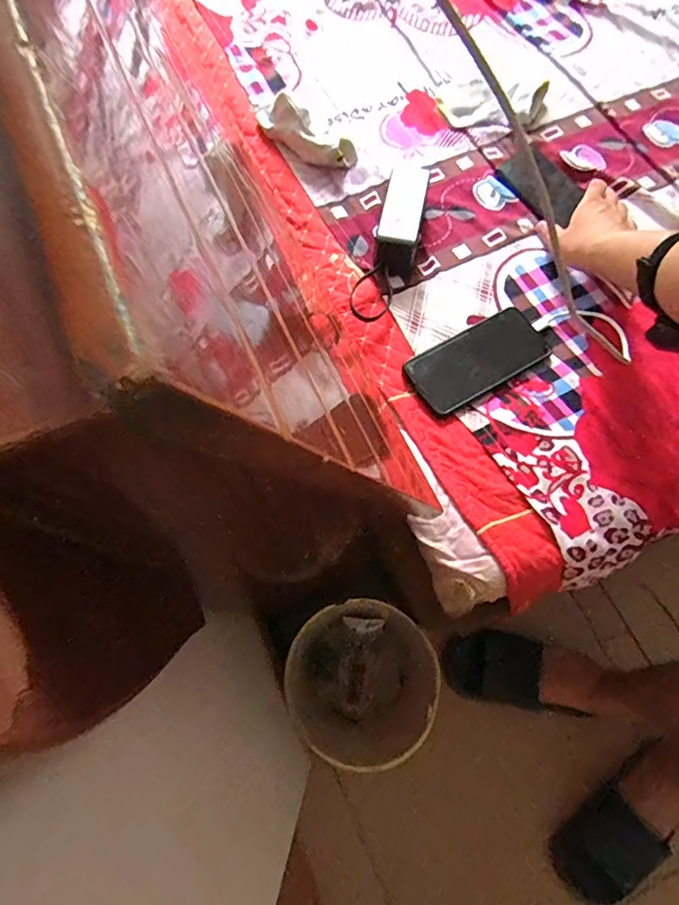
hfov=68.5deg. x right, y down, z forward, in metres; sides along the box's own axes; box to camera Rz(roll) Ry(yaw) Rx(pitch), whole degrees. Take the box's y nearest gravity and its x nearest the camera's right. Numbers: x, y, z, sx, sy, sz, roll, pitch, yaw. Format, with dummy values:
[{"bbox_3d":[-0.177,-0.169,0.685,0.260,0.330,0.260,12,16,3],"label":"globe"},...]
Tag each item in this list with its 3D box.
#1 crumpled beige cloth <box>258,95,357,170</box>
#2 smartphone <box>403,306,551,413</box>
[{"bbox_3d":[-0.047,-0.424,0.660,0.148,0.052,0.043,31,73,11],"label":"crumpled beige cloth"},{"bbox_3d":[0.157,-0.108,0.561,0.165,0.016,0.076,-30,73,-10],"label":"smartphone"}]

